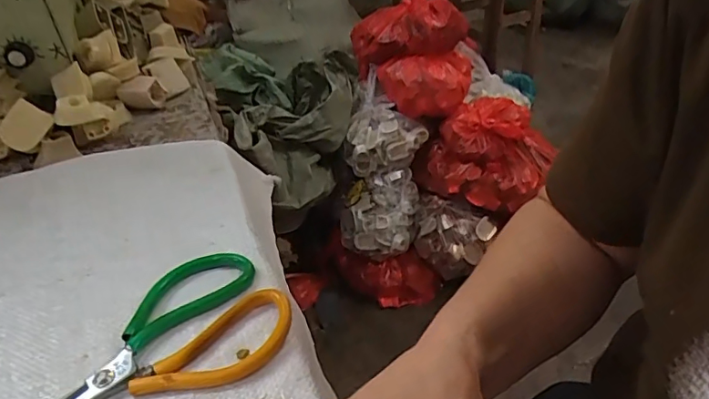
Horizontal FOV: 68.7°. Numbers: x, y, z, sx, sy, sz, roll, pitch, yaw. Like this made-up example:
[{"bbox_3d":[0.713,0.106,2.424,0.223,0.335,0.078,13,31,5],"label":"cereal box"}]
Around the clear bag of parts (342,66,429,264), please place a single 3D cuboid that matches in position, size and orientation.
[{"bbox_3d":[0.070,-0.086,1.231,0.190,0.438,0.112,1,-2,7],"label":"clear bag of parts"}]

